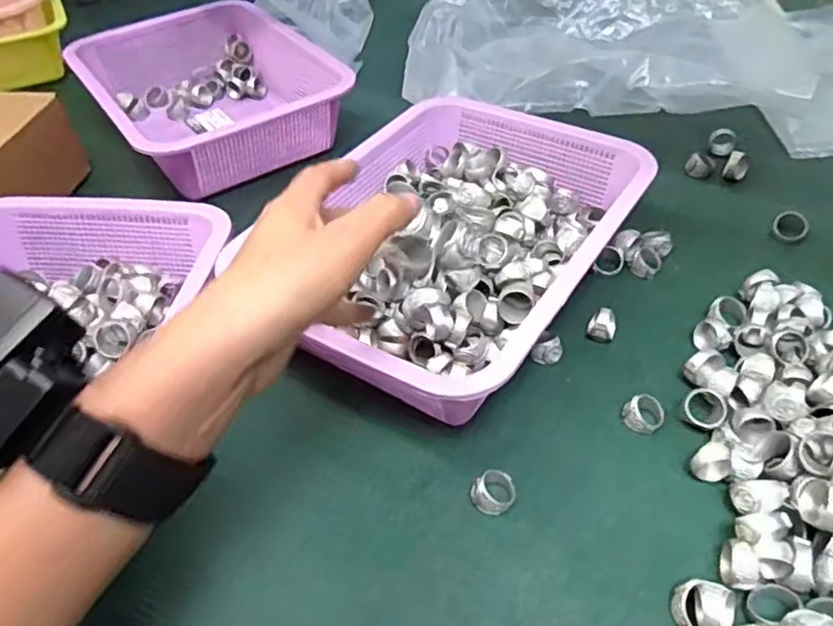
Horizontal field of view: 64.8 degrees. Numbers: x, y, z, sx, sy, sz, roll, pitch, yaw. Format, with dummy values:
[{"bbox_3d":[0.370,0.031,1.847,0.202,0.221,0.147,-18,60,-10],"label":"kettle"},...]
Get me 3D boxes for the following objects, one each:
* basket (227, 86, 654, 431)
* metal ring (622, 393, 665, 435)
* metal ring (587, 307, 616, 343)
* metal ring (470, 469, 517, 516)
[{"bbox_3d":[0.033,-0.060,0.508,0.218,0.077,0.290,26,54,23],"label":"basket"},{"bbox_3d":[0.149,0.066,0.430,0.025,0.015,0.021,23,53,21],"label":"metal ring"},{"bbox_3d":[0.137,0.009,0.483,0.019,0.023,0.017,14,50,14],"label":"metal ring"},{"bbox_3d":[0.047,0.108,0.394,0.027,0.016,0.022,-26,52,-20],"label":"metal ring"}]

